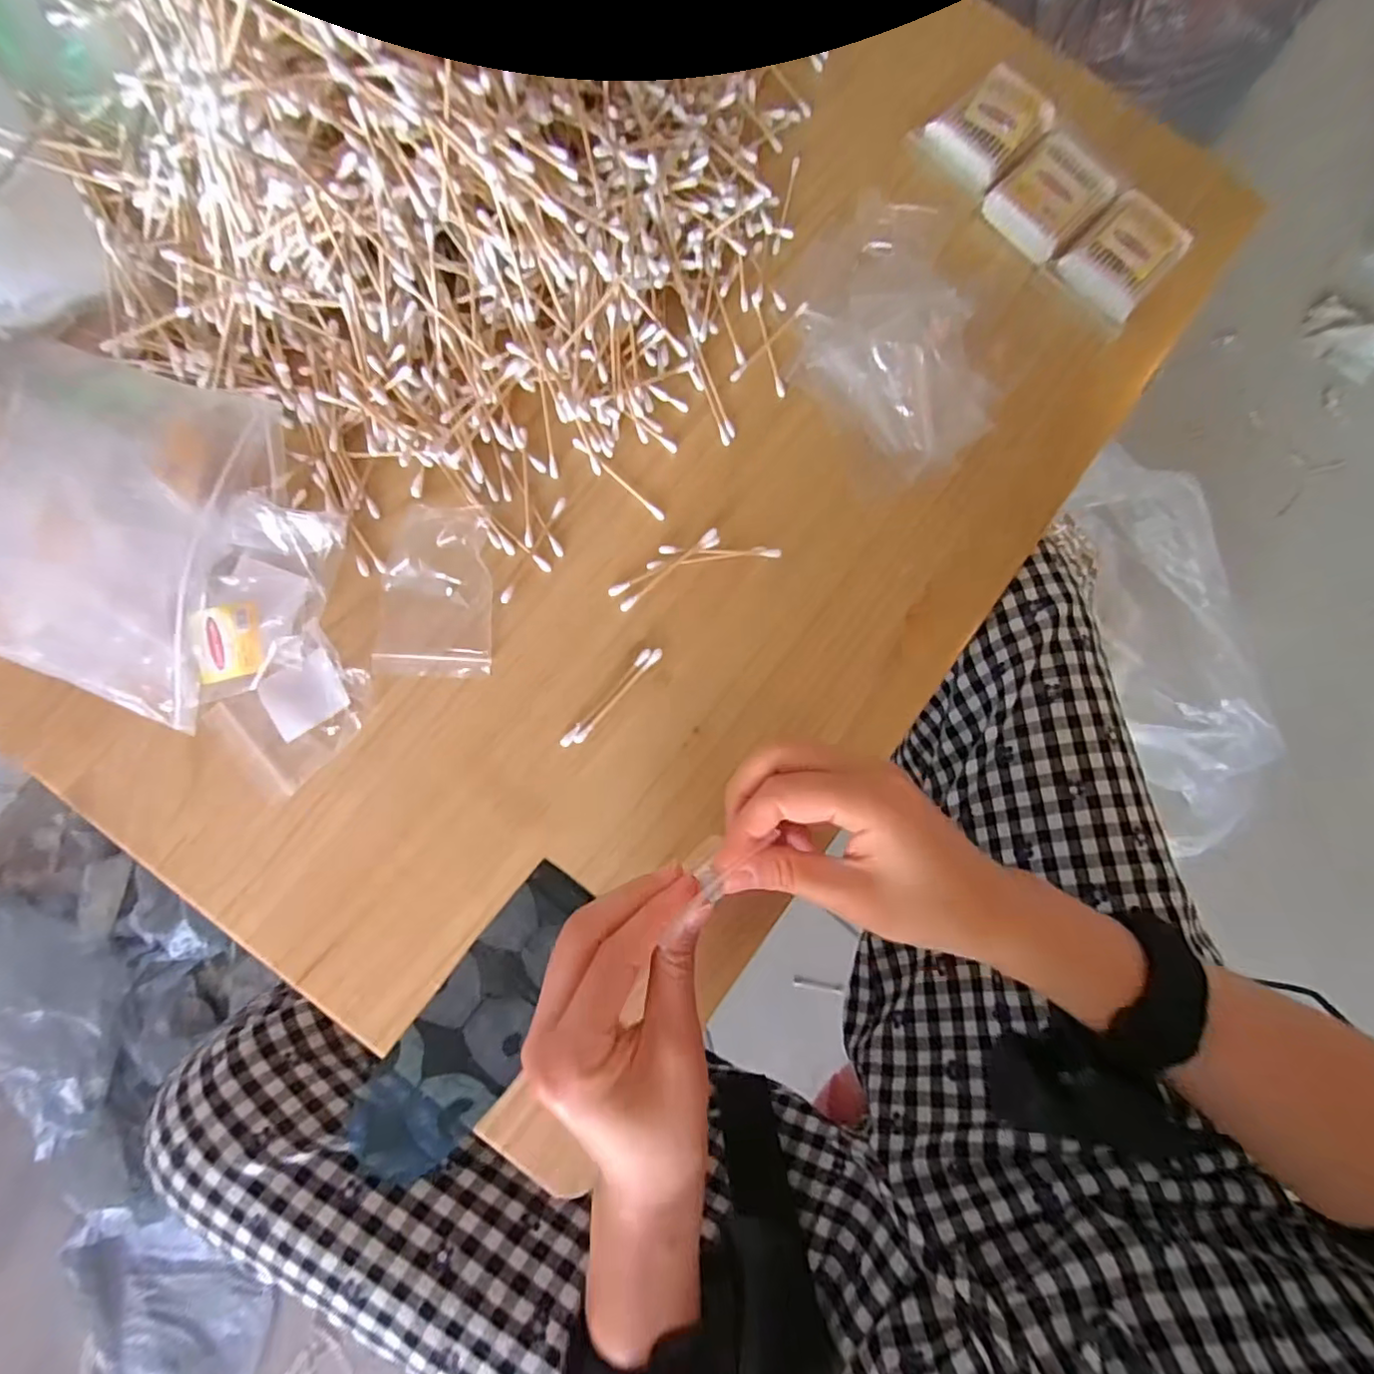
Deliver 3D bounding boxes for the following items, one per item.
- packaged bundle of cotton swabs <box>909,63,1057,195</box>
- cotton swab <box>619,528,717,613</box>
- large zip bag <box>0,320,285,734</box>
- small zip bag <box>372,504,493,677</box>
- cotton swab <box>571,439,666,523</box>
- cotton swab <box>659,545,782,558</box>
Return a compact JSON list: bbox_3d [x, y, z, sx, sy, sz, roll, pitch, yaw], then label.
[{"bbox_3d":[0.202,-0.372,0.389,0.091,0.010,0.059,-41,90,-7],"label":"packaged bundle of cotton swabs"},{"bbox_3d":[-0.010,-0.069,0.342,0.072,0.006,0.006,-41,89,-7],"label":"cotton swab"},{"bbox_3d":[-0.353,-0.101,0.299,0.240,0.033,0.179,17,84,-3],"label":"large zip bag"},{"bbox_3d":[-0.141,-0.054,0.329,0.061,0.012,0.094,2,85,-5],"label":"small zip bag"},{"bbox_3d":[-0.041,-0.124,0.349,0.072,0.004,0.006,41,83,0],"label":"cotton swab"},{"bbox_3d":[0.020,-0.080,0.345,0.071,0.004,0.005,2,85,-5],"label":"cotton swab"}]

